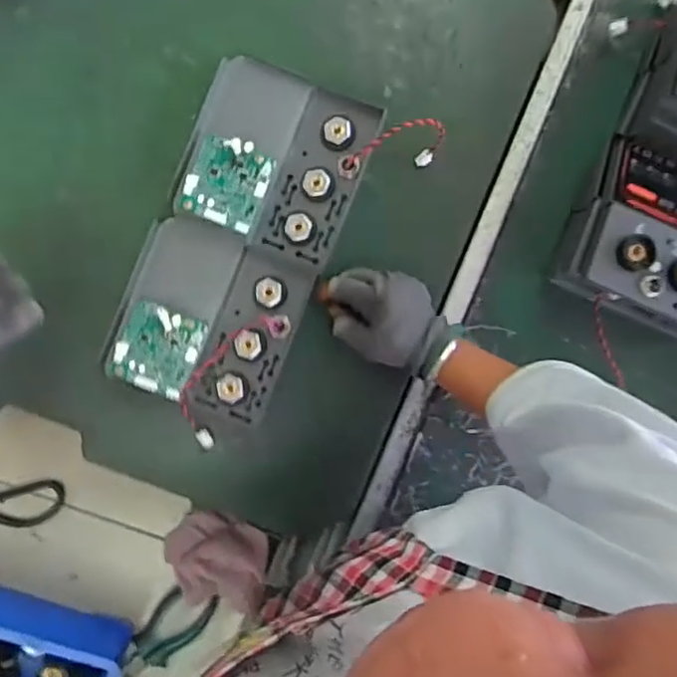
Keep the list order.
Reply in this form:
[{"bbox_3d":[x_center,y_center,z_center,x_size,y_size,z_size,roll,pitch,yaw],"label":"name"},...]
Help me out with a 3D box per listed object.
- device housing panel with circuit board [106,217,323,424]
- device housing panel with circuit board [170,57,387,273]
[{"bbox_3d":[-0.117,-0.016,0.581,0.149,0.038,0.151,21,91,-7],"label":"device housing panel with circuit board"},{"bbox_3d":[-0.056,-0.157,0.578,0.152,0.036,0.157,21,91,-7],"label":"device housing panel with circuit board"}]

